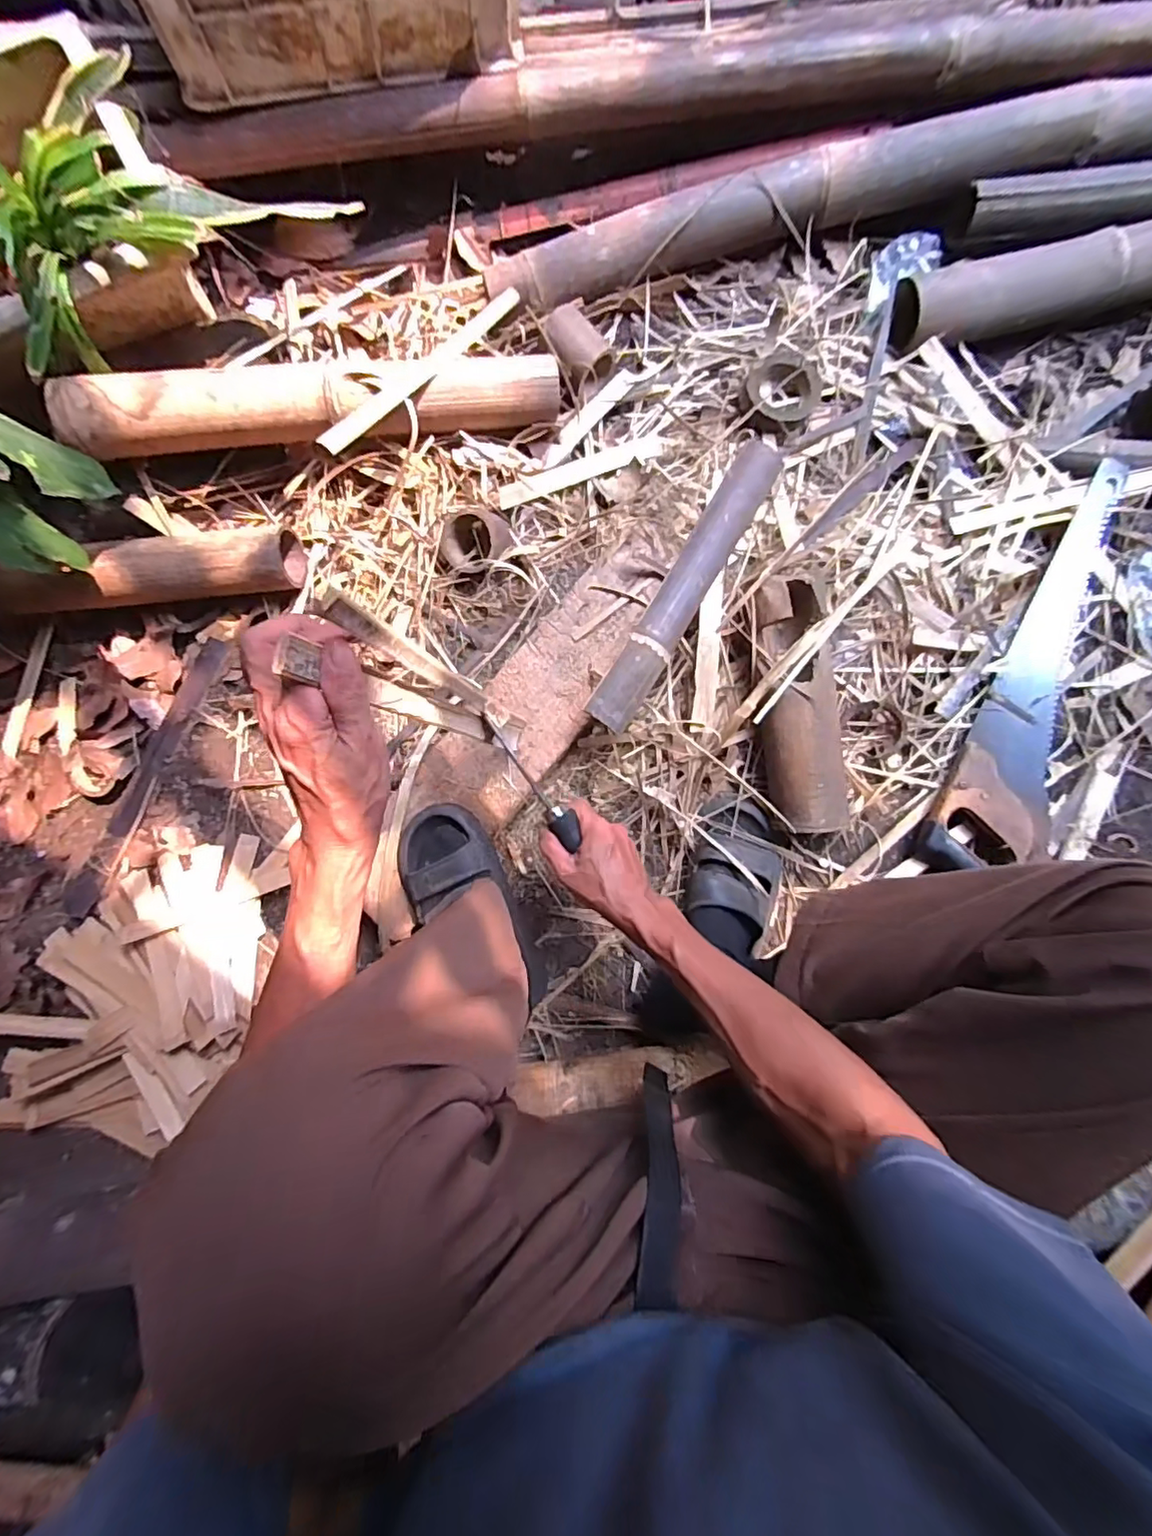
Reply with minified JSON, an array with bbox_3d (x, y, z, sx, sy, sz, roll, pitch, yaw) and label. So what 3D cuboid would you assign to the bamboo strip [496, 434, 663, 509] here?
[{"bbox_3d":[0.006,-0.380,0.724,0.214,0.011,0.034,-21,82,-1],"label":"bamboo strip"}]

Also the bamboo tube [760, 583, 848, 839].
[{"bbox_3d":[0.253,-0.067,0.639,0.086,0.088,0.278,-6,82,1],"label":"bamboo tube"}]

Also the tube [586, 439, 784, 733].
[{"bbox_3d":[0.133,-0.218,0.650,0.052,0.042,0.401,30,84,5],"label":"tube"}]

